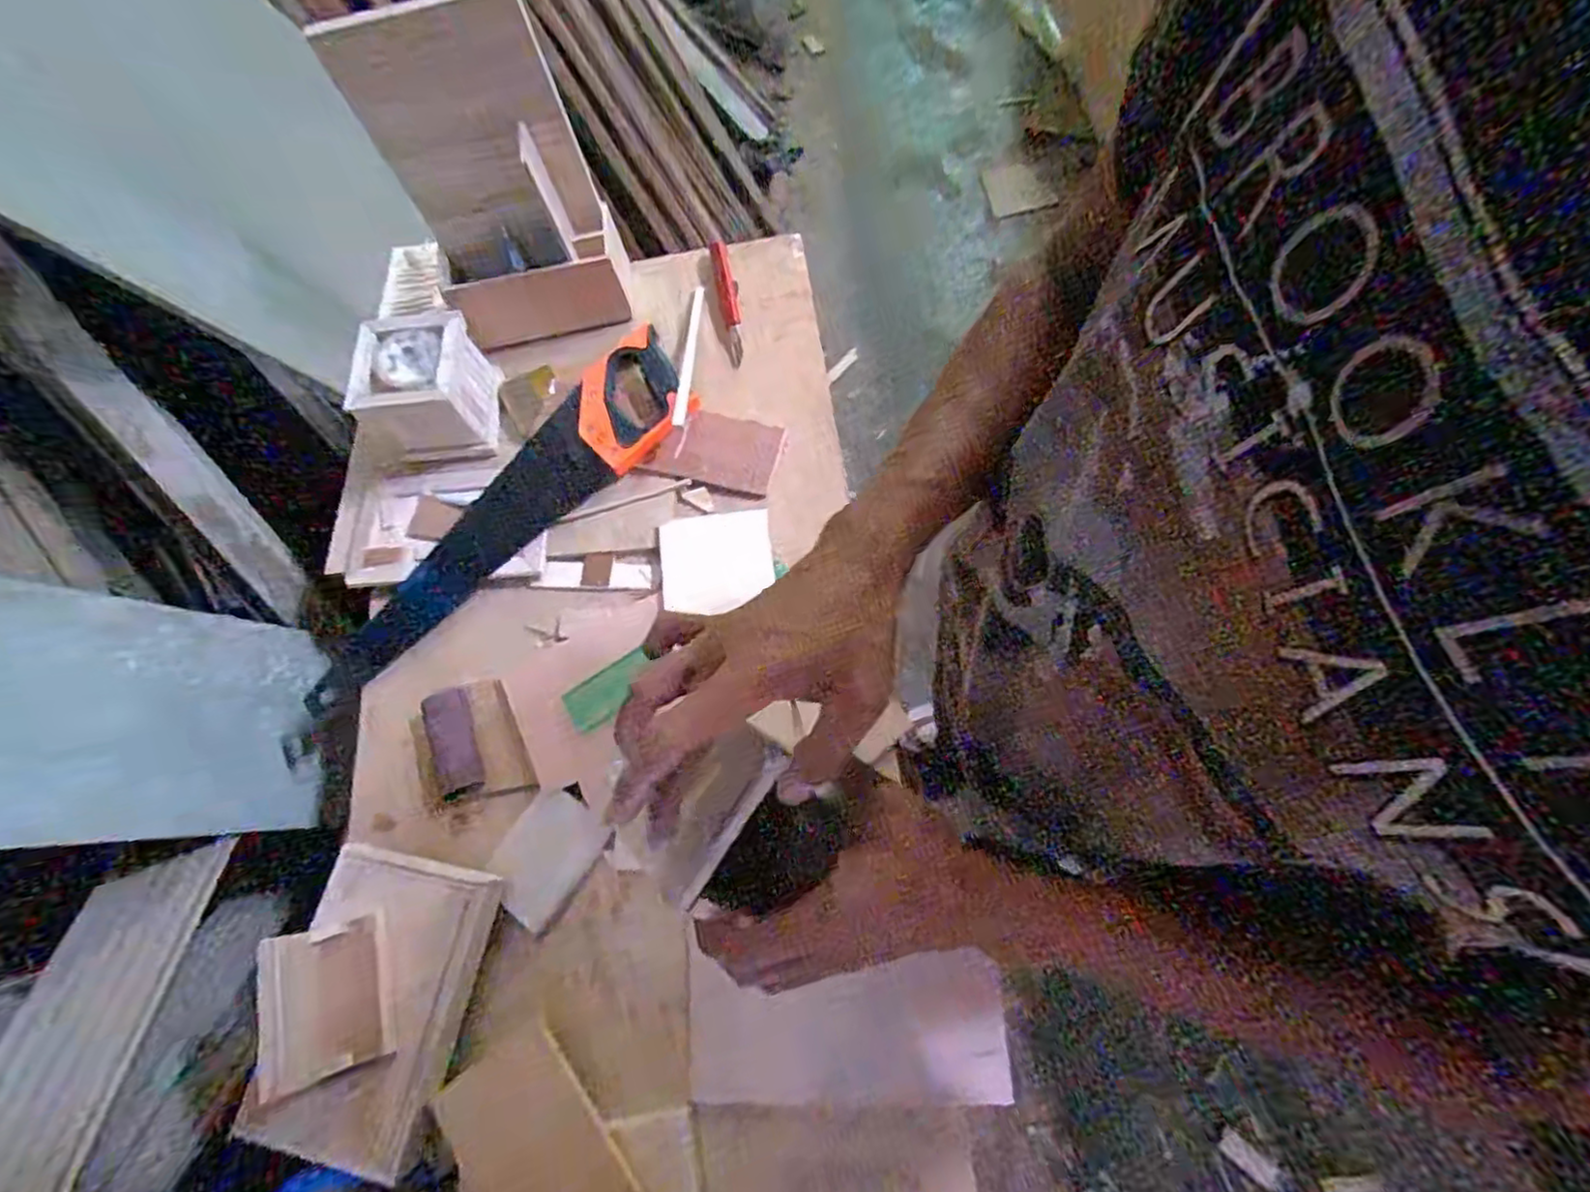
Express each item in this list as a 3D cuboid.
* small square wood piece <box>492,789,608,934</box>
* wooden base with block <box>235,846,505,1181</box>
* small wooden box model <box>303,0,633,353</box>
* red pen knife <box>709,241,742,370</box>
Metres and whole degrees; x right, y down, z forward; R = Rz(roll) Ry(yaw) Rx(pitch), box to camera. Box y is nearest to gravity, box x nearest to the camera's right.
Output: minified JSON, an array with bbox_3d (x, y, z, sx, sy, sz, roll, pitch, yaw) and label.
[{"bbox_3d":[-0.224,0.232,0.603,0.077,0.004,0.101,37,64,-1],"label":"small square wood piece"},{"bbox_3d":[-0.343,0.324,0.541,0.143,0.049,0.213,17,64,-17],"label":"wooden base with block"},{"bbox_3d":[-0.317,-0.432,0.710,0.202,0.278,0.168,-23,69,-2],"label":"small wooden box model"},{"bbox_3d":[-0.080,-0.358,0.804,0.023,0.008,0.202,-10,69,-2],"label":"red pen knife"}]

